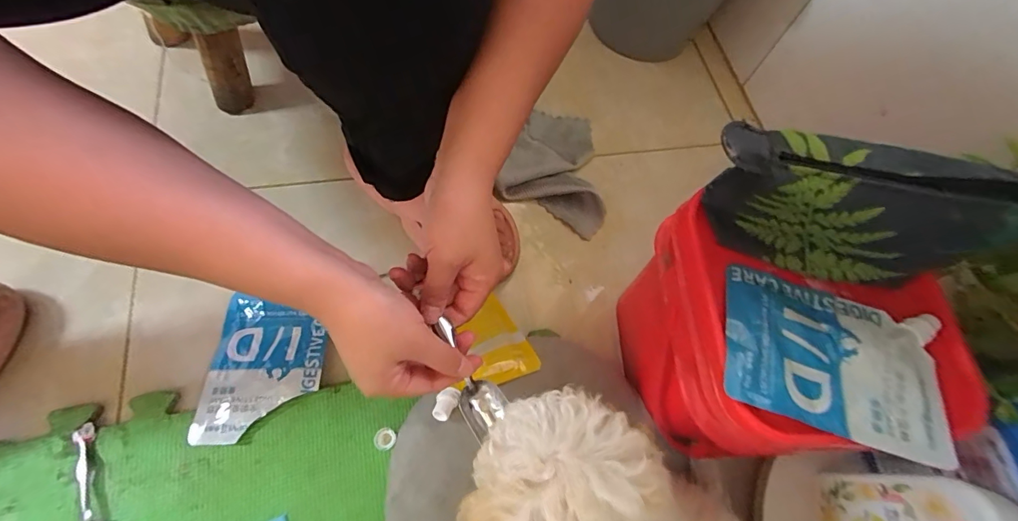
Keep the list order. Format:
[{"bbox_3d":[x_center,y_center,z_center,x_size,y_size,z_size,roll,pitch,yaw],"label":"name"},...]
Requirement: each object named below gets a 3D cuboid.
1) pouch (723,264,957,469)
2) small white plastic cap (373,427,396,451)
[{"bbox_3d":[0.227,0.065,0.314,0.150,0.013,0.109,16,60,6],"label":"pouch"},{"bbox_3d":[-0.118,0.170,0.423,0.022,0.012,0.020,20,65,2],"label":"small white plastic cap"}]

